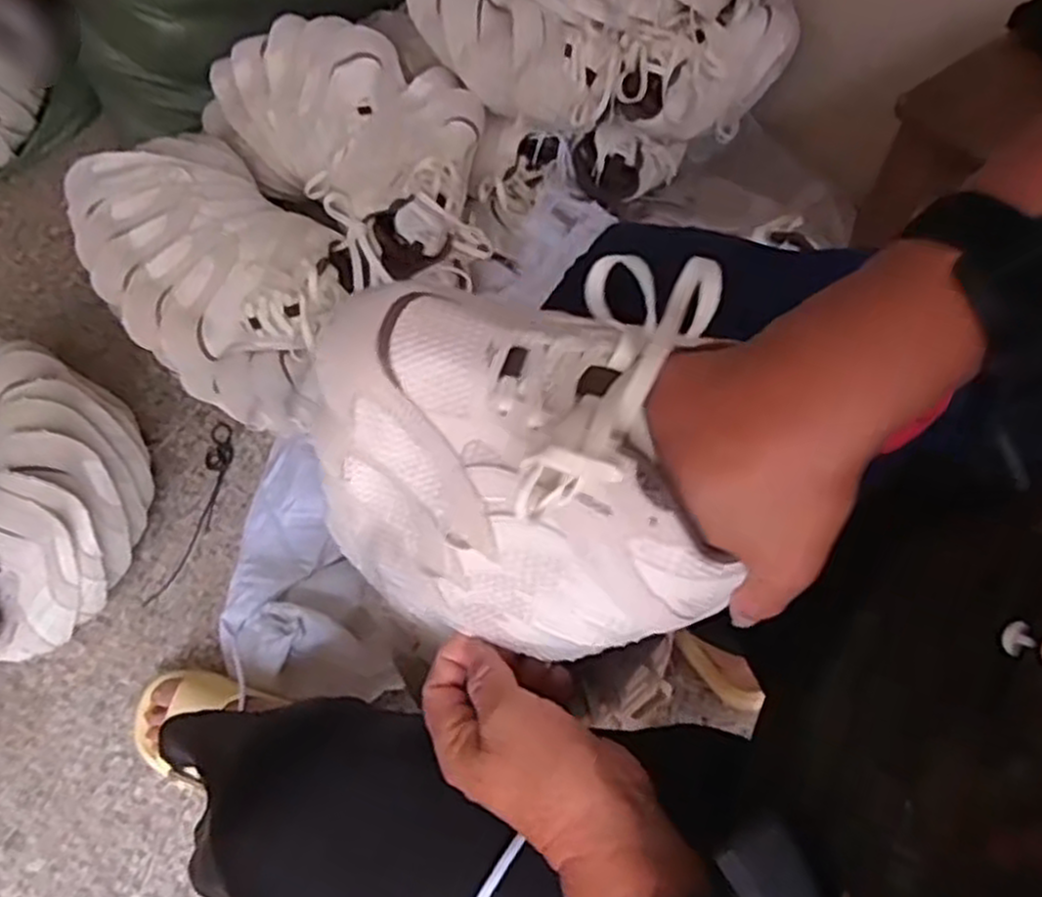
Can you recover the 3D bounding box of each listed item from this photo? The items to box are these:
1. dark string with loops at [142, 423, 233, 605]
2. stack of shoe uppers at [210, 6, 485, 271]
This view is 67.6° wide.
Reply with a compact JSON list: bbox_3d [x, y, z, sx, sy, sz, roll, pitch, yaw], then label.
[{"bbox_3d":[-0.388,0.072,0.936,0.040,0.005,0.235,7,61,5],"label":"dark string with loops"},{"bbox_3d":[-0.193,-0.367,0.884,0.363,0.142,0.203,40,71,21],"label":"stack of shoe uppers"}]

